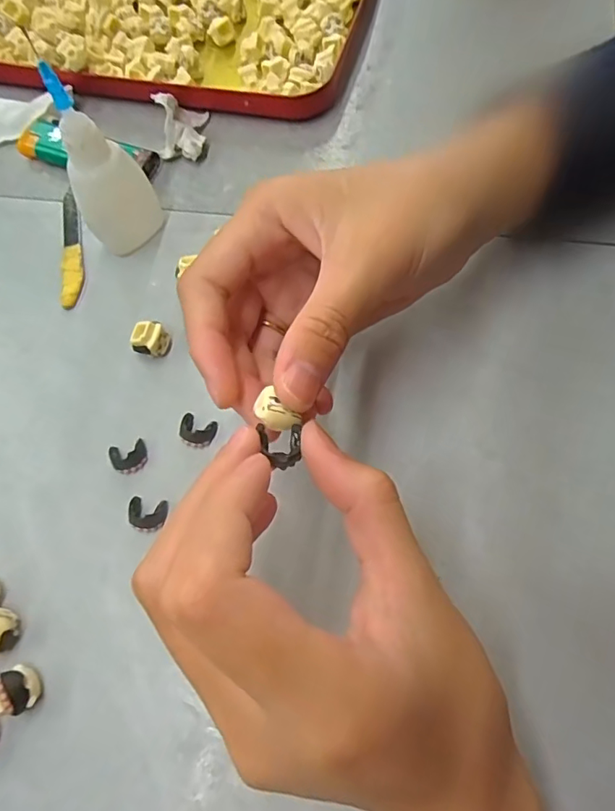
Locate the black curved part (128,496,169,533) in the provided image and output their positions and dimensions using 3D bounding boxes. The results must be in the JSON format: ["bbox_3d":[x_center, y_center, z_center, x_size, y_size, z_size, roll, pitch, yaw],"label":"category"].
[{"bbox_3d":[-0.068,0.046,0.220,0.017,0.006,0.014,6,71,7],"label":"black curved part"}]

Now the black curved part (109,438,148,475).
[{"bbox_3d":[-0.079,0.023,0.229,0.016,0.007,0.014,-17,70,-1],"label":"black curved part"}]

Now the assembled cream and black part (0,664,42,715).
[{"bbox_3d":[-0.109,0.106,0.195,0.014,0.015,0.015,-2,70,4],"label":"assembled cream and black part"}]

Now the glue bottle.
[{"bbox_3d":[-0.094,-0.103,0.234,0.026,0.090,0.031,4,70,6],"label":"glue bottle"}]

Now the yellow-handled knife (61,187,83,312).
[{"bbox_3d":[-0.124,-0.084,0.273,0.011,0.004,0.073,-9,70,2],"label":"yellow-handled knife"}]

